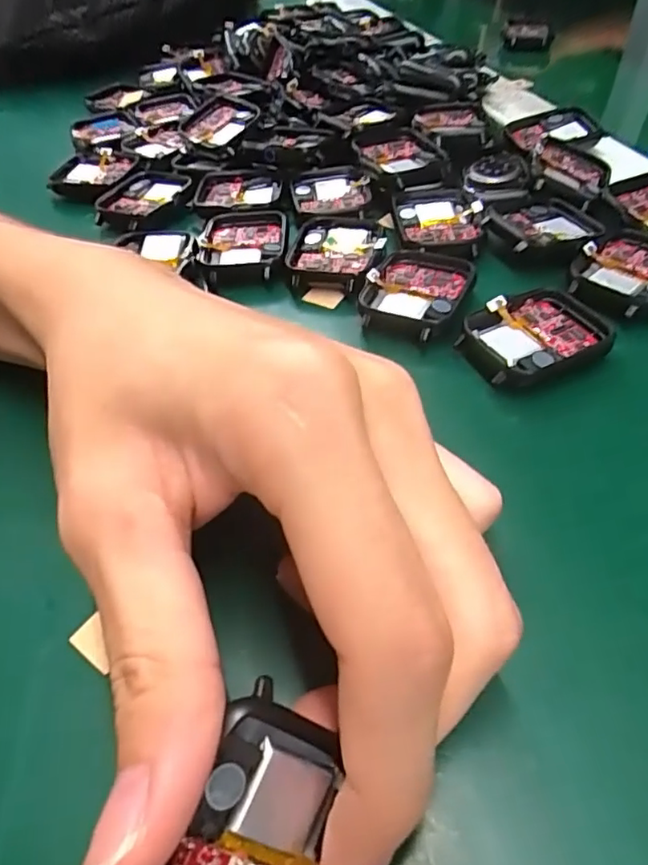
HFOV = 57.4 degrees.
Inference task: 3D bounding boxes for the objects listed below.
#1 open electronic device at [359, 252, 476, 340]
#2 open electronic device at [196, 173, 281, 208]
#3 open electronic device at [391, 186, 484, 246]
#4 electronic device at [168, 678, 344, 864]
[{"bbox_3d":[0.035,-0.055,0.226,0.036,0.007,0.049,21,52,22],"label":"open electronic device"},{"bbox_3d":[-0.042,-0.119,0.291,0.041,0.004,0.032,5,48,9],"label":"open electronic device"},{"bbox_3d":[0.050,-0.094,0.259,0.036,0.007,0.044,-5,47,-1],"label":"open electronic device"},{"bbox_3d":[-0.011,0.073,0.102,0.005,0.036,0.046,-13,45,57],"label":"electronic device"}]

